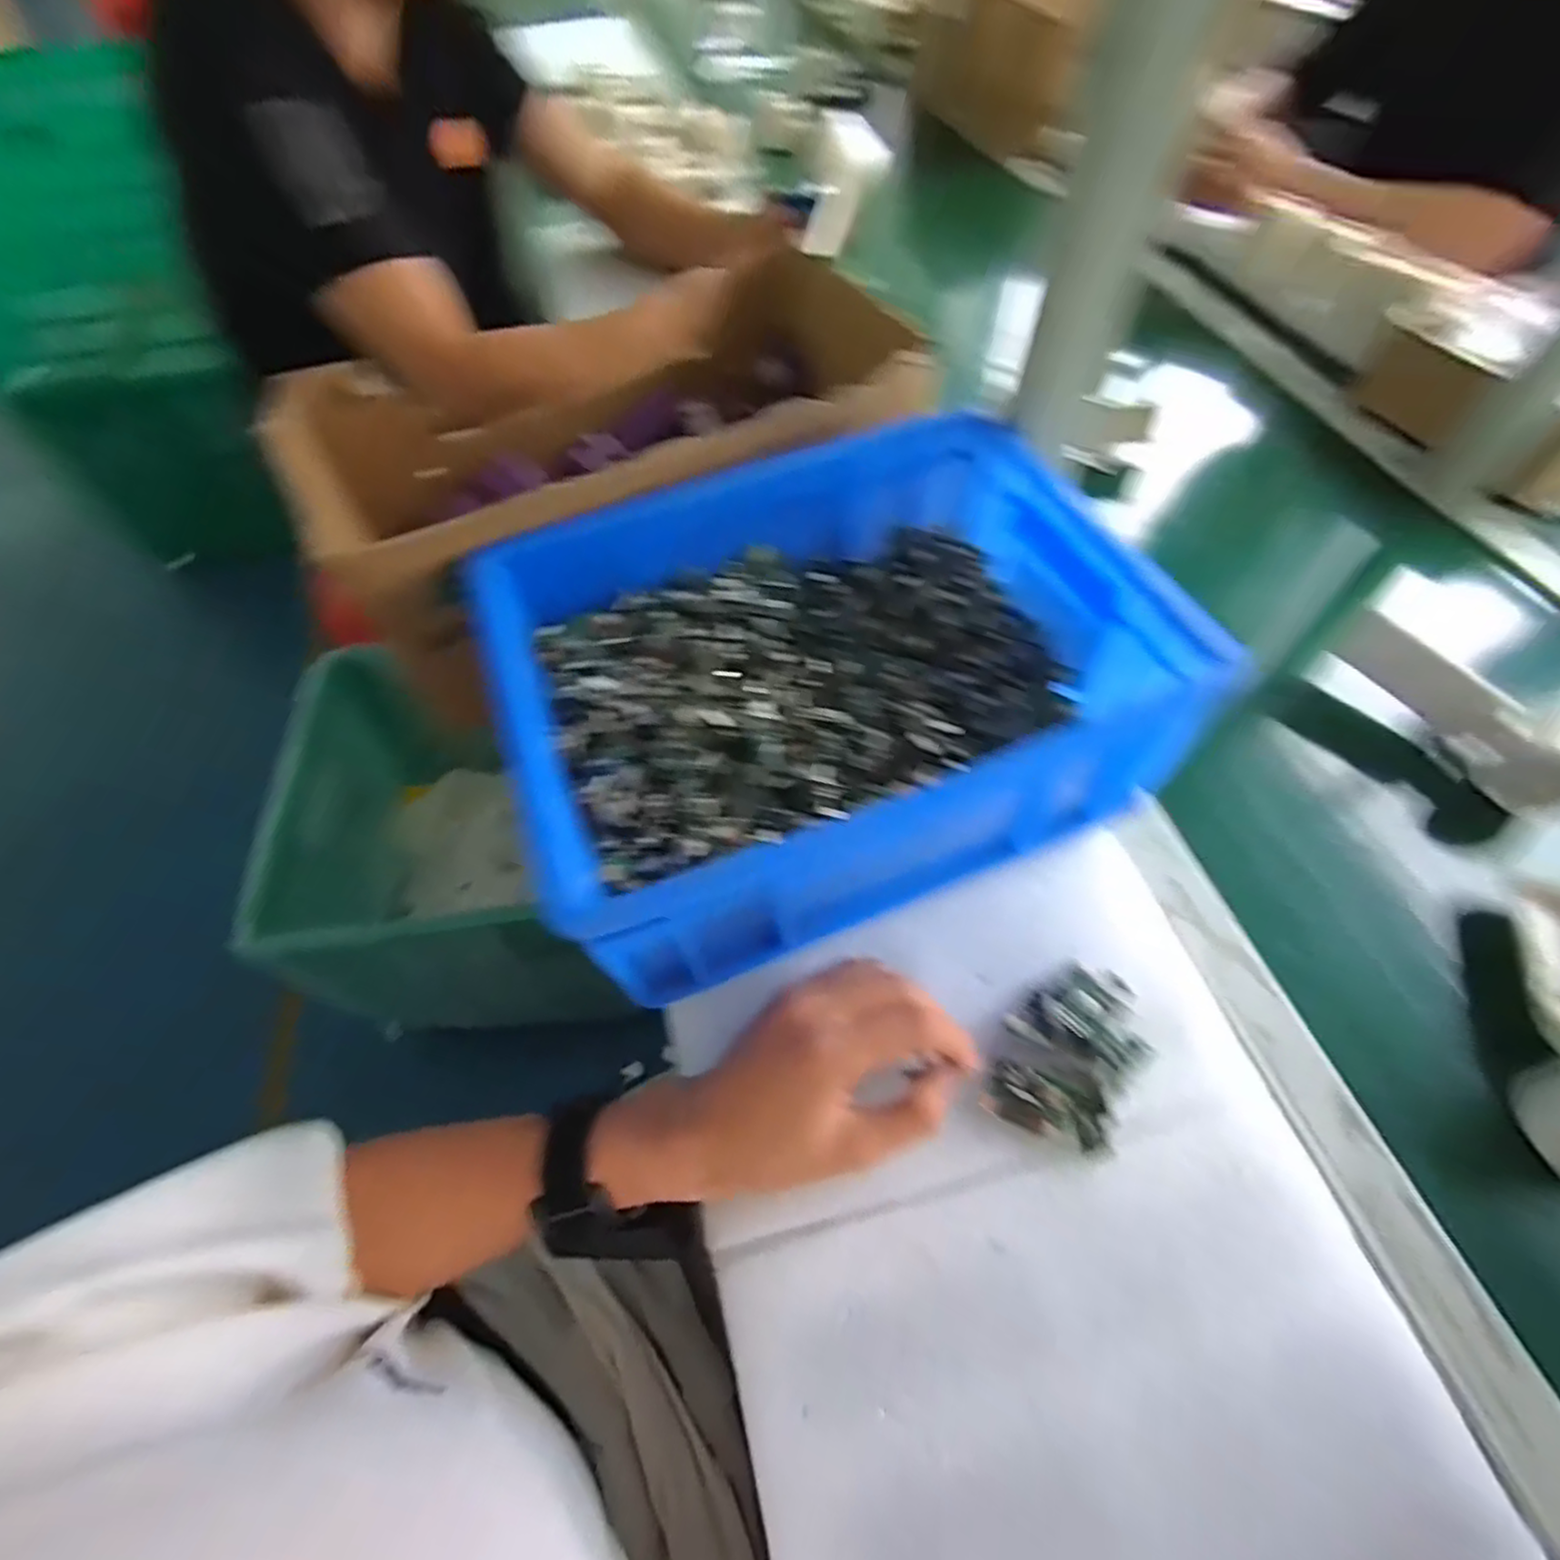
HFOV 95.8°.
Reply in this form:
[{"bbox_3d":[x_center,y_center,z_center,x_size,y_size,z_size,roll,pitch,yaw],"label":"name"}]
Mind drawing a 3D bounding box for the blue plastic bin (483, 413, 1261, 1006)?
[{"bbox_3d":[0.021,-0.063,0.417,0.328,0.113,0.265,-19,60,-10],"label":"blue plastic bin"}]

